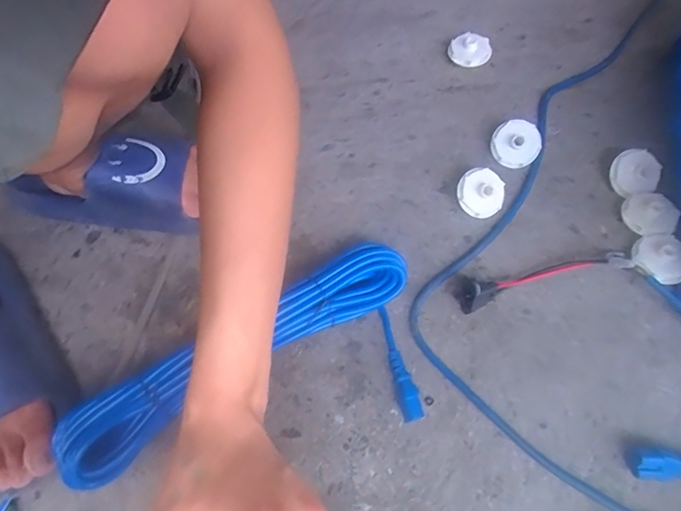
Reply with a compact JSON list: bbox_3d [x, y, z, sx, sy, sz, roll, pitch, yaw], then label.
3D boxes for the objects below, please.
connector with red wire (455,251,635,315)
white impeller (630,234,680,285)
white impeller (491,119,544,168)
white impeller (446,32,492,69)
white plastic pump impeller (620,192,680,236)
[{"bbox_3d":[0.199,0.023,0.456,0.165,0.038,0.029,-12,64,-2],"label":"connector with red wire"},{"bbox_3d":[0.329,0.004,0.470,0.048,0.020,0.049,-2,64,3],"label":"white impeller"},{"bbox_3d":[0.205,-0.131,0.536,0.054,0.014,0.053,31,103,-3],"label":"white impeller"},{"bbox_3d":[0.169,-0.267,0.604,0.055,0.024,0.047,13,66,10],"label":"white impeller"},{"bbox_3d":[0.332,-0.043,0.496,0.046,0.016,0.054,-24,54,19],"label":"white plastic pump impeller"}]

